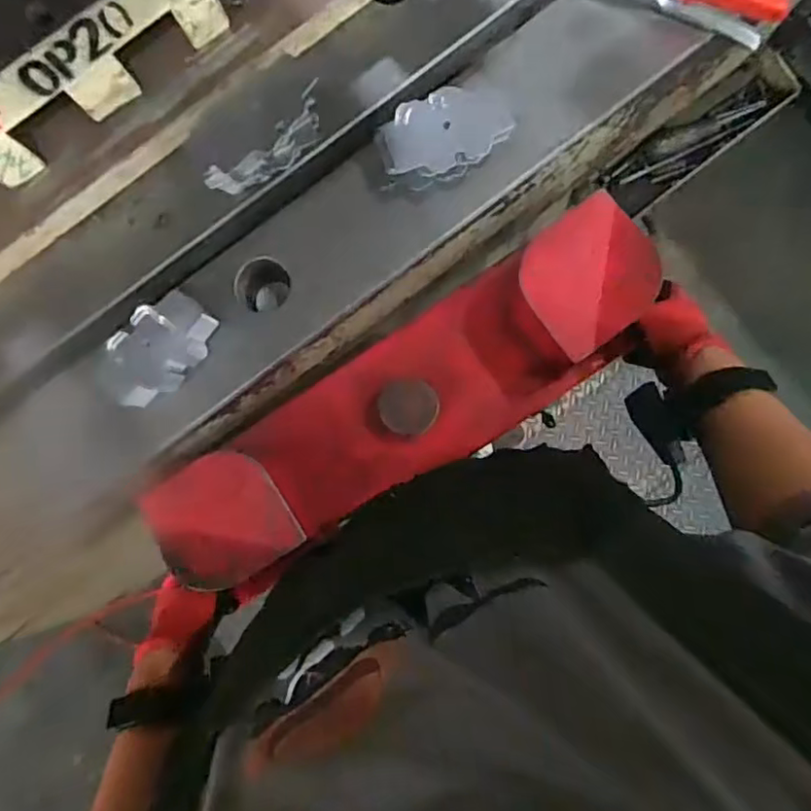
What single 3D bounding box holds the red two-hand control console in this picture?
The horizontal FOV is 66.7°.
[{"bbox_3d":[-0.001,0.002,0.614,0.503,0.154,0.127,-30,83,-3],"label":"red two-hand control console"}]

